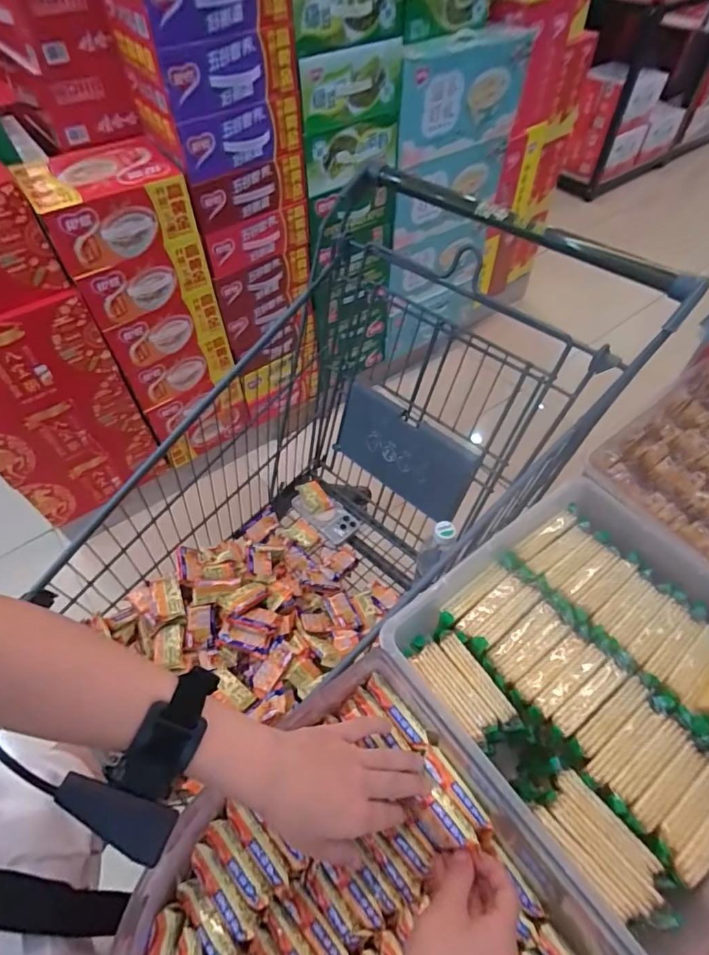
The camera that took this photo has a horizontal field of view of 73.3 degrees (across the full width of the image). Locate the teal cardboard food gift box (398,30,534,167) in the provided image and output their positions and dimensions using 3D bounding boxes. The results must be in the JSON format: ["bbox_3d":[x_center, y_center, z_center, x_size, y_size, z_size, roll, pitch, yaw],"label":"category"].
[{"bbox_3d":[0.262,-0.965,1.215,0.389,0.226,0.091,-25,57,-17],"label":"teal cardboard food gift box"}]

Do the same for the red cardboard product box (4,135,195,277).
[{"bbox_3d":[-0.497,-0.556,0.979,0.271,0.144,0.215,-27,58,-19],"label":"red cardboard product box"}]

